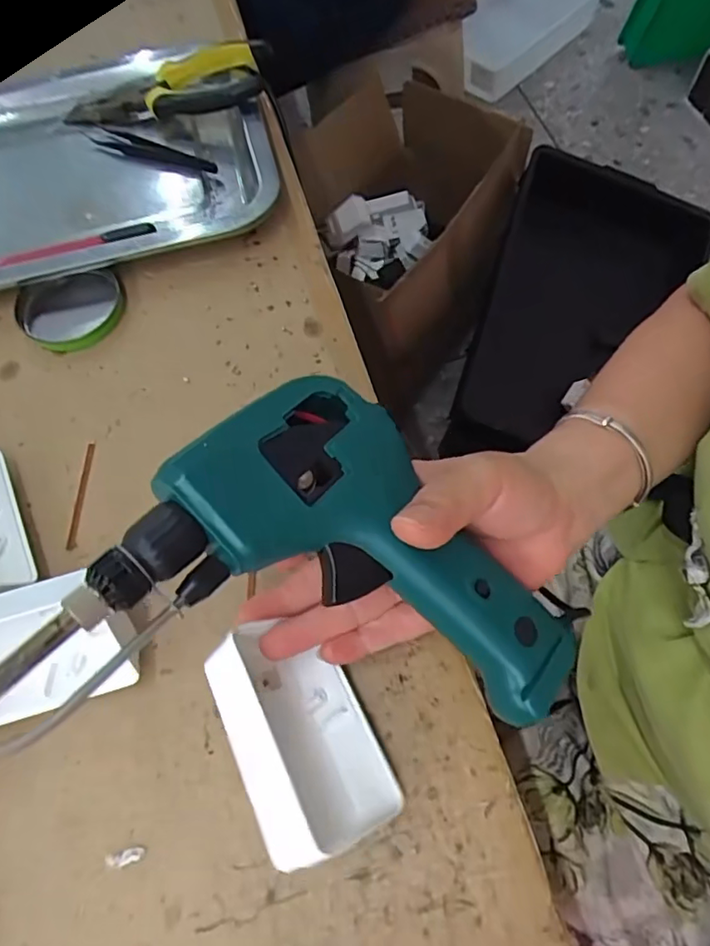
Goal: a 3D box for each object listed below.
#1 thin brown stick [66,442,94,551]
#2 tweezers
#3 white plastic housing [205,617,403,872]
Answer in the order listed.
[{"bbox_3d":[-0.152,0.012,0.320,0.005,0.005,0.062,-1,66,2],"label":"thin brown stick"},{"bbox_3d":[-0.161,-0.241,0.428,0.133,0.010,0.016,23,69,12],"label":"tweezers"},{"bbox_3d":[-0.025,0.110,0.243,0.031,0.057,0.087,-43,62,28],"label":"white plastic housing"}]

